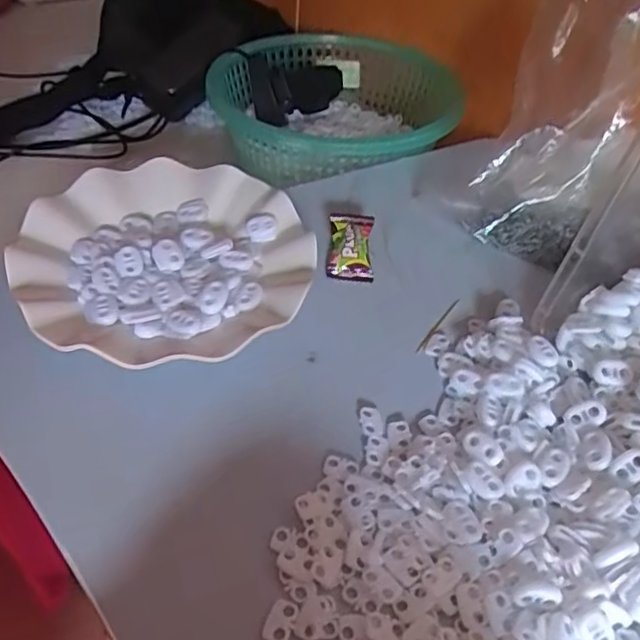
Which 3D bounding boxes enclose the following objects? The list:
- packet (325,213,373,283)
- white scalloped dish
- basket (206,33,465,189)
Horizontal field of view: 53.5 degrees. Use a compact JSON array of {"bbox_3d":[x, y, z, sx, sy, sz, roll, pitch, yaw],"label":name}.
[{"bbox_3d":[0.021,-0.051,0.442,0.031,0.019,0.055,3,44,-2],"label":"packet"},{"bbox_3d":[-0.097,-0.040,0.397,0.178,0.027,0.174,3,44,-3],"label":"white scalloped dish"},{"bbox_3d":[0.022,-0.200,0.613,0.210,0.079,0.222,2,46,-2],"label":"basket"}]

